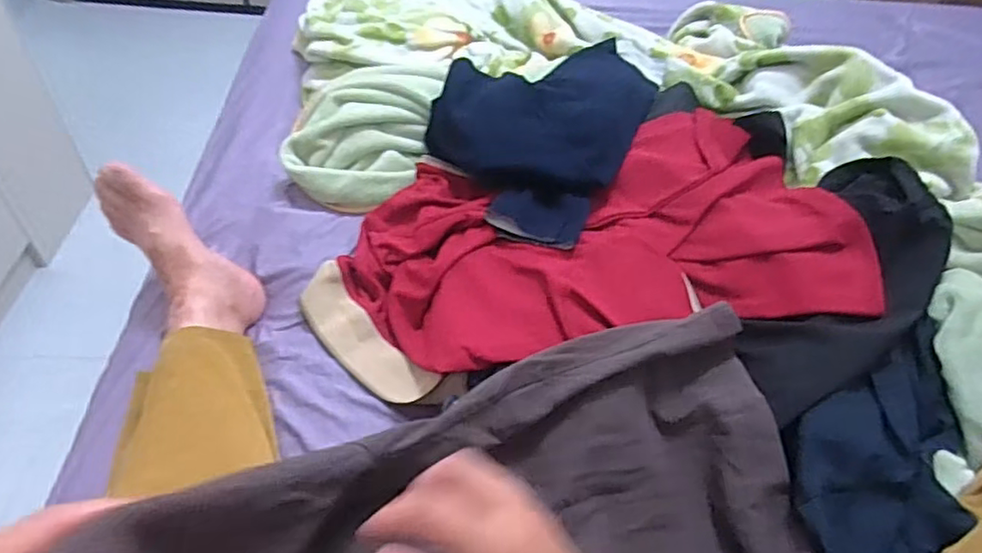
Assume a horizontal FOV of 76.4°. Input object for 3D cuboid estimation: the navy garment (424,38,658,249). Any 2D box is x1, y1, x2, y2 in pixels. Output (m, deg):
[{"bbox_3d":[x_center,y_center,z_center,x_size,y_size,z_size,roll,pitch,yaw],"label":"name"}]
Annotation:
[{"bbox_3d":[0.055,-0.195,0.784,0.240,0.076,0.360,23,49,15],"label":"navy garment"}]

